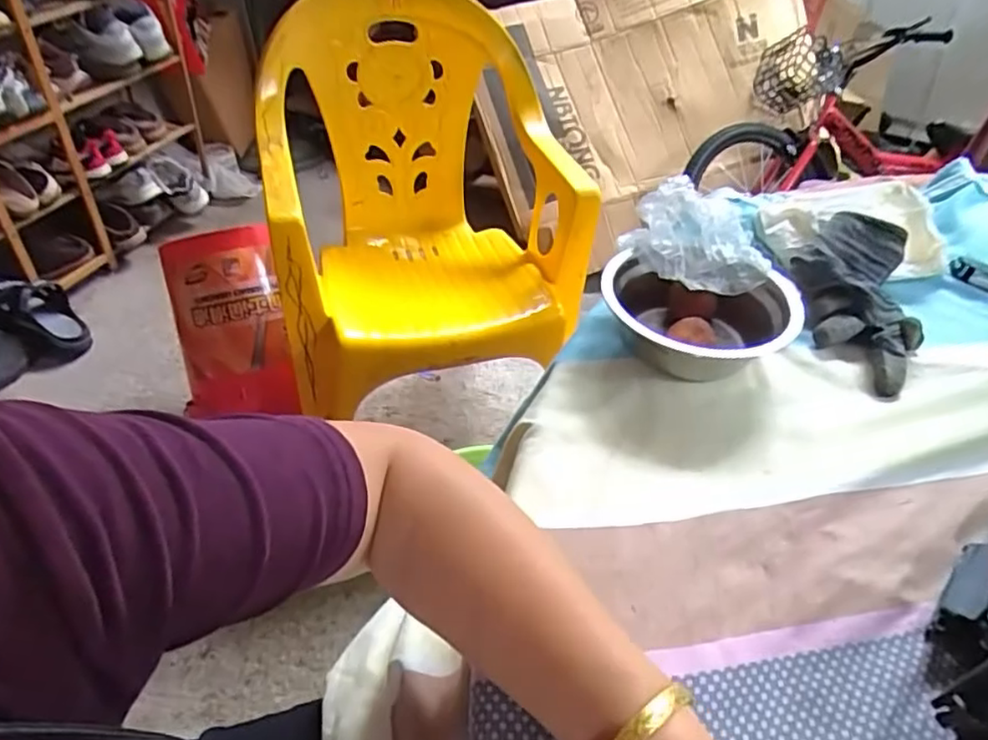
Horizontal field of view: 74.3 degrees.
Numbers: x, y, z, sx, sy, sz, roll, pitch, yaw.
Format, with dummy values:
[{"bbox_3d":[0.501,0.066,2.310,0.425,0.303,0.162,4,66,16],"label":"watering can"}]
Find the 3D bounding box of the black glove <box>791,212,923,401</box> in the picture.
[{"bbox_3d":[0.281,-0.056,0.508,0.082,0.031,0.174,10,56,7],"label":"black glove"}]

